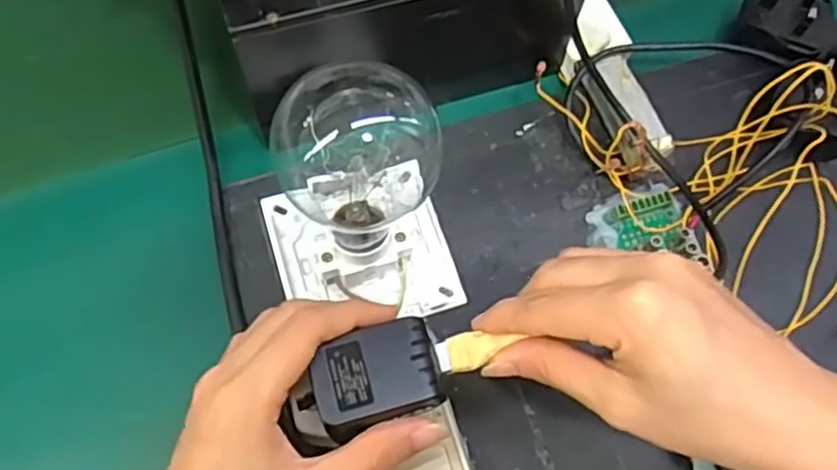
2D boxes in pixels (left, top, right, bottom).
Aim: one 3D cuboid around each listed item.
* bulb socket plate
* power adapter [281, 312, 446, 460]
[{"bbox_3d":[-0.029,0.000,0.366,0.087,0.040,0.086,-16,68,-8],"label":"bulb socket plate"},{"bbox_3d":[-0.022,0.061,0.286,0.061,0.027,0.035,-20,69,-10],"label":"power adapter"}]

